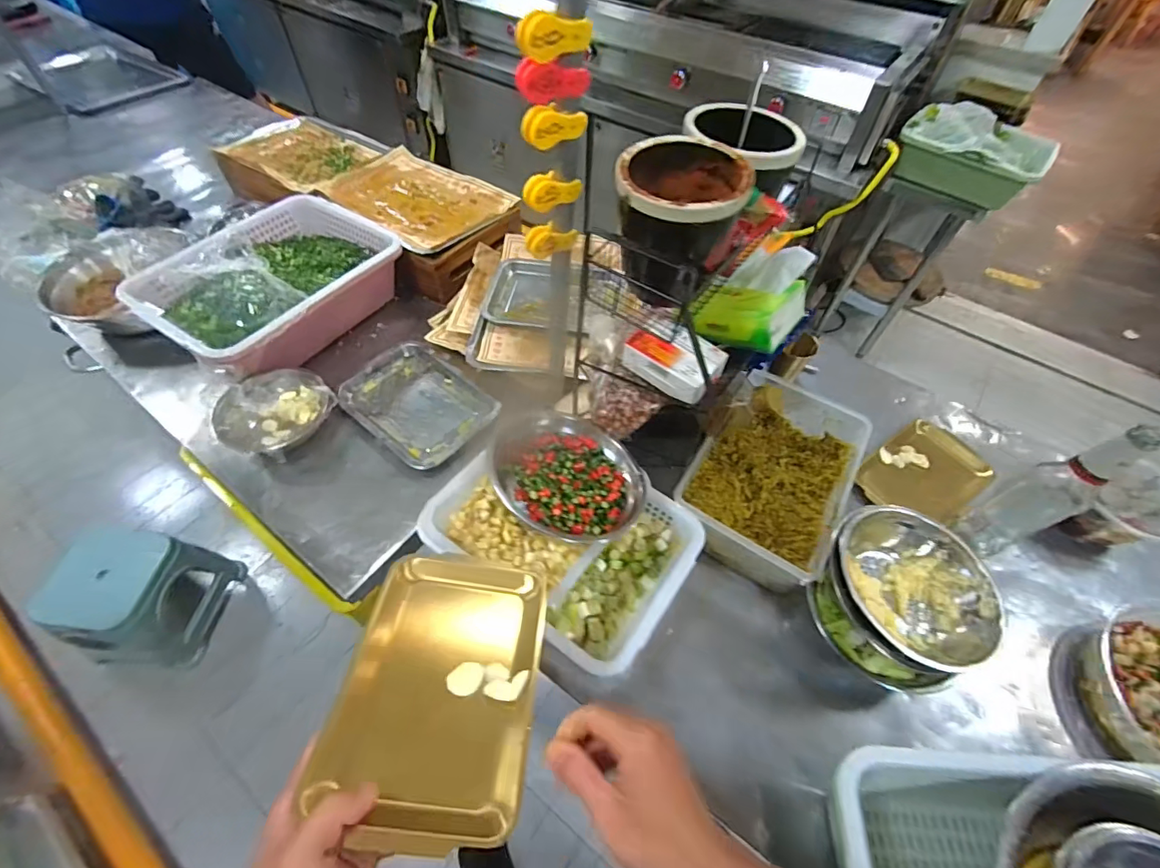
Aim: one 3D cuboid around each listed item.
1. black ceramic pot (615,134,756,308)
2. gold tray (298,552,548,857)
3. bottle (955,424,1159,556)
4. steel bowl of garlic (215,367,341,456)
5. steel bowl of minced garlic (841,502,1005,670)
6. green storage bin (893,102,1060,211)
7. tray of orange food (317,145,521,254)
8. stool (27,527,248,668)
[{"bbox_3d":[0.099,-0.222,0.513,0.118,0.121,0.121,1,54,-2],"label":"black ceramic pot"},{"bbox_3d":[-0.106,0.191,0.385,0.143,0.015,0.210,8,38,-2],"label":"gold tray"},{"bbox_3d":[0.592,0.079,0.625,0.070,0.269,0.066,-25,59,-19],"label":"bottle"},{"bbox_3d":[-0.488,-0.037,0.780,0.135,0.066,0.164,39,62,23],"label":"steel bowl of garlic"},{"bbox_3d":[0.391,0.183,0.581,0.178,0.086,0.168,1,54,-2],"label":"steel bowl of minced garlic"},{"bbox_3d":[1.091,-0.779,1.368,0.345,0.170,0.248,39,62,23],"label":"green storage bin"},{"bbox_3d":[-0.347,-0.506,1.036,0.369,0.024,0.258,31,62,17],"label":"tray of orange food"},{"bbox_3d":[-1.104,0.414,1.227,0.287,0.284,0.267,2,54,-1],"label":"stool"}]

